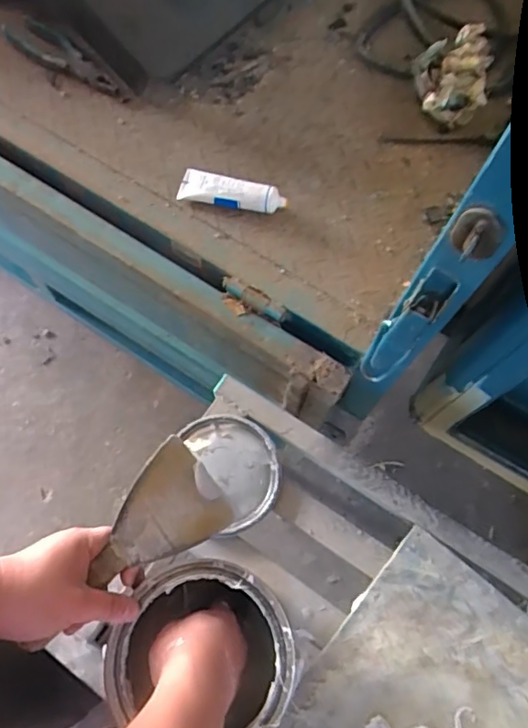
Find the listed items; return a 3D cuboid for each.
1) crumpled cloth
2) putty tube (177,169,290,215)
[{"bbox_3d":[0.271,-0.414,0.777,0.097,0.106,0.097,-13,69,-5],"label":"crumpled cloth"},{"bbox_3d":[-0.042,-0.240,0.734,0.148,0.031,0.046,10,68,1],"label":"putty tube"}]

